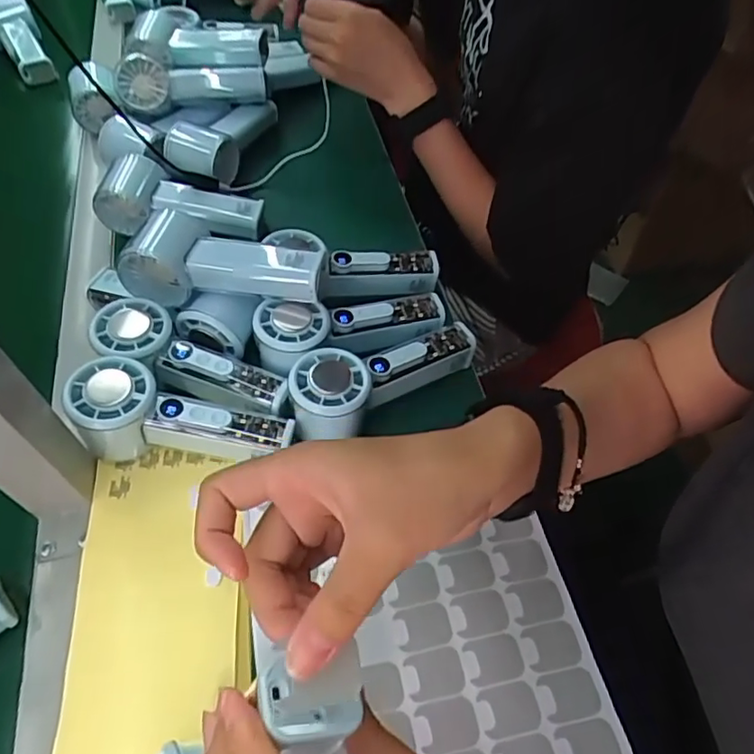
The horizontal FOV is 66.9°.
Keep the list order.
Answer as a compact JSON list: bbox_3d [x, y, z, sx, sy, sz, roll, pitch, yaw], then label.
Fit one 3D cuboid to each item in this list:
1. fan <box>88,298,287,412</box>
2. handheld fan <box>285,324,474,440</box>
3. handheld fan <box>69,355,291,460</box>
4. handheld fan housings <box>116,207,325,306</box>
[{"bbox_3d":[-0.142,-0.010,0.436,0.154,0.042,0.053,26,59,0],"label":"fan"},{"bbox_3d":[0.007,0.002,0.441,0.158,0.048,0.059,-19,57,-28],"label":"handheld fan"},{"bbox_3d":[-0.138,0.033,0.412,0.152,0.056,0.058,11,56,-9],"label":"handheld fan"},{"bbox_3d":[-0.118,-0.091,0.443,0.148,0.056,0.063,1,56,0],"label":"handheld fan housings"}]

